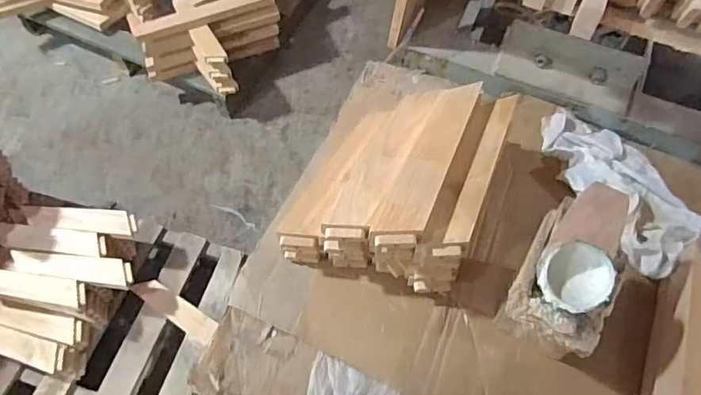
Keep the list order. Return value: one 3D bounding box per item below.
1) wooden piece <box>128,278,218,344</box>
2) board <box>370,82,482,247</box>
[{"bbox_3d":[-0.474,0.307,1.422,0.244,0.018,0.066,38,64,-7],"label":"wooden piece"},{"bbox_3d":[0.110,-0.052,0.746,0.069,0.018,0.281,18,66,19],"label":"board"}]

